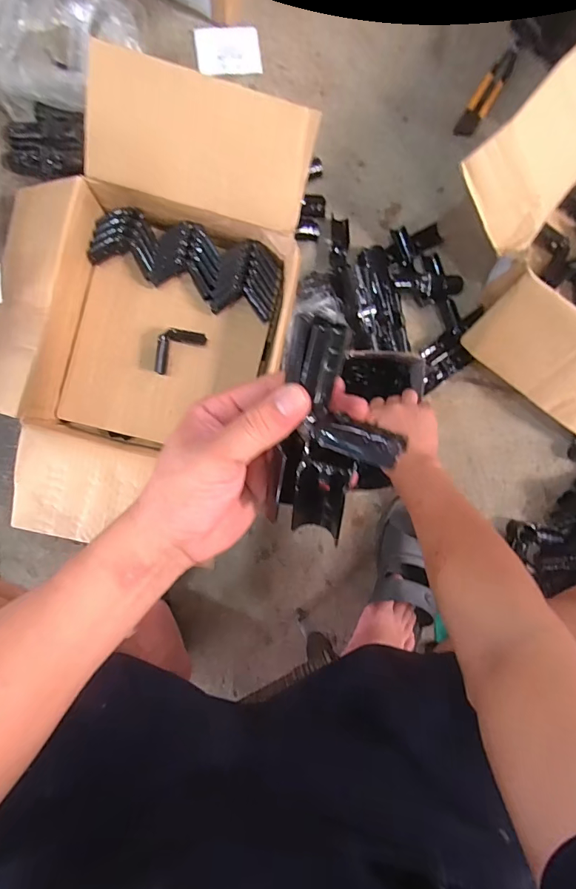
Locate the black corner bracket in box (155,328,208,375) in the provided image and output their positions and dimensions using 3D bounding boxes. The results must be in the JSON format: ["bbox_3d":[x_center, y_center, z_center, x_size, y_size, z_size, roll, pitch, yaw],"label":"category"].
[{"bbox_3d":[-0.160,-0.140,0.625,0.083,0.034,0.039,-40,94,-3],"label":"black corner bracket in box"}]

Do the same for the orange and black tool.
[{"bbox_3d":[0.329,-0.581,0.714,0.034,0.012,0.174,31,88,-4],"label":"orange and black tool"}]

